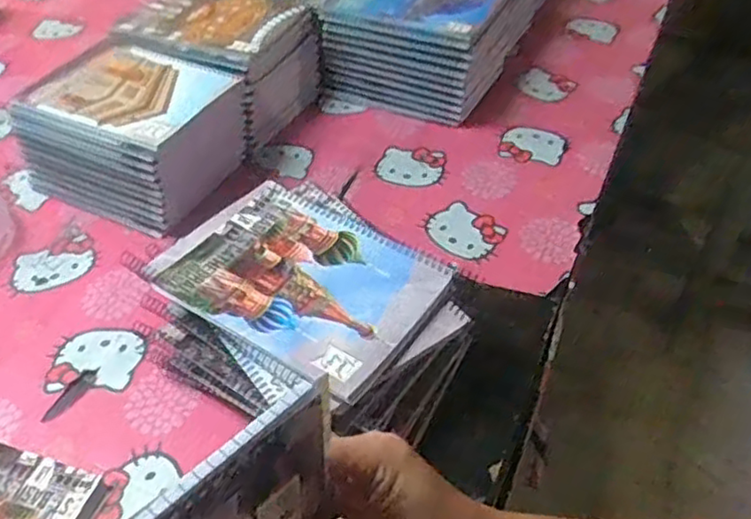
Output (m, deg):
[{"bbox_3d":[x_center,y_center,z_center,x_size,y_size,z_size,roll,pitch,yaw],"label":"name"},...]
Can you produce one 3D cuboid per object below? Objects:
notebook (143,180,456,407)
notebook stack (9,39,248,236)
[{"bbox_3d":[-0.061,0.008,0.536,0.215,0.012,0.157,26,51,24],"label":"notebook"},{"bbox_3d":[-0.266,-0.141,0.743,0.196,0.120,0.171,18,48,17],"label":"notebook stack"}]

